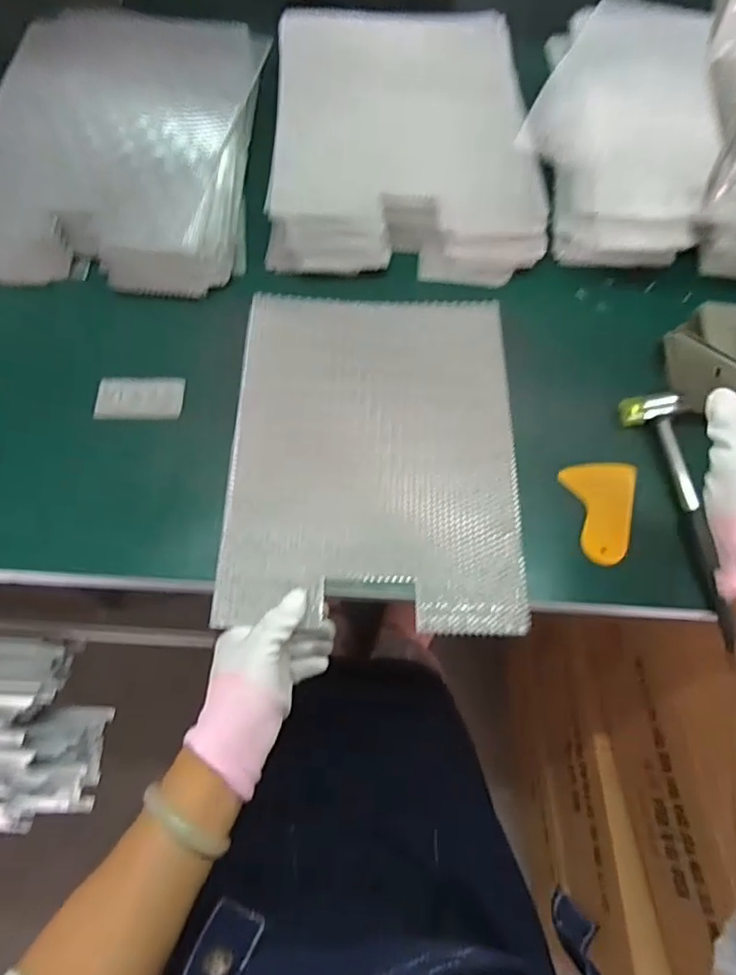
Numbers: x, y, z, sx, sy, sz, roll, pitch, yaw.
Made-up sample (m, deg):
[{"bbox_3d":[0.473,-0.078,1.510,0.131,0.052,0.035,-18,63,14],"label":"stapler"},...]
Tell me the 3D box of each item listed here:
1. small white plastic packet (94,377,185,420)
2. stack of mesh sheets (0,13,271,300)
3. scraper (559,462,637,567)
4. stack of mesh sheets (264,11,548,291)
[{"bbox_3d":[-0.213,-0.084,0.541,0.077,0.004,0.041,-1,78,-7],"label":"small white plastic packet"},{"bbox_3d":[-0.265,-0.368,0.622,0.275,0.069,0.351,4,65,0],"label":"stack of mesh sheets"},{"bbox_3d":[0.201,0.020,0.505,0.061,0.006,0.092,6,70,8],"label":"scraper"},{"bbox_3d":[0.039,-0.381,0.631,0.279,0.072,0.322,1,65,-2],"label":"stack of mesh sheets"}]

